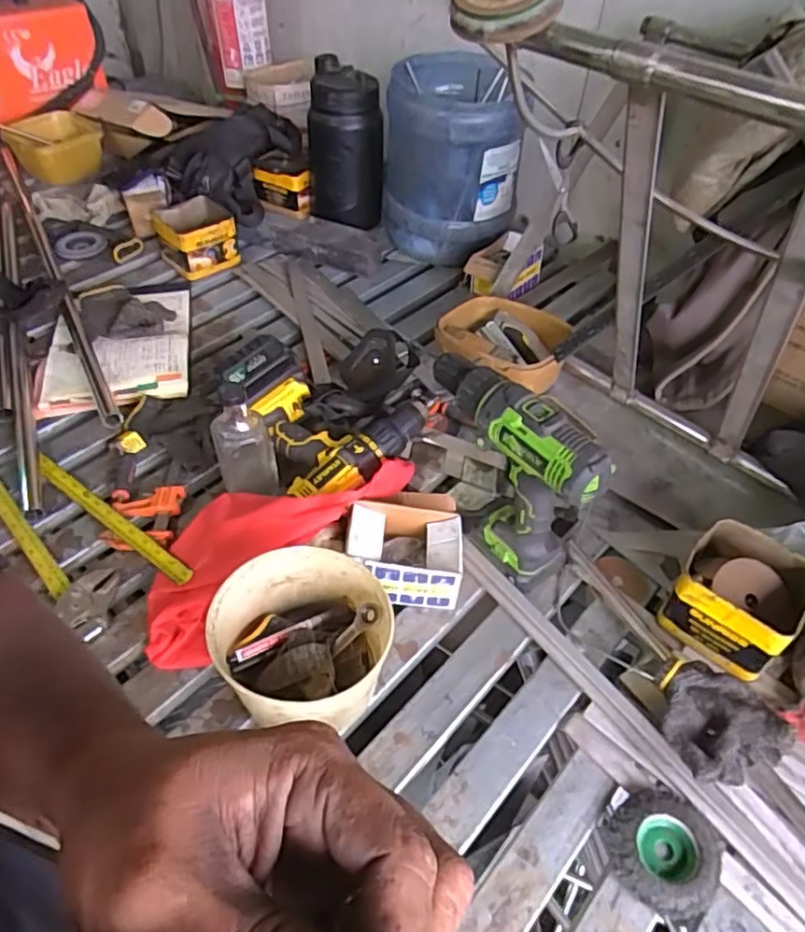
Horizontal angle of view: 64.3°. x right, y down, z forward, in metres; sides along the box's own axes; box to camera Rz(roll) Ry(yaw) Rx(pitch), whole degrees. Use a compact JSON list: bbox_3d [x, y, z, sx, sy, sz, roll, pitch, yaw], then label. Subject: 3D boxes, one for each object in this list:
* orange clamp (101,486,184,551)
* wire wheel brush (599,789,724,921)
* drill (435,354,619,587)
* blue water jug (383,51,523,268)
[{"bbox_3d":[-0.319,0.068,0.788,0.085,0.029,0.088,-2,48,-4],"label":"orange clamp"},{"bbox_3d":[0.232,0.340,0.569,0.094,0.020,0.097,1,48,-1],"label":"wire wheel brush"},{"bbox_3d":[0.116,0.011,0.712,0.069,0.239,0.220,-24,53,-21],"label":"drill"},{"bbox_3d":[0.085,-0.530,1.158,0.231,0.305,0.218,4,48,1],"label":"blue water jug"}]

